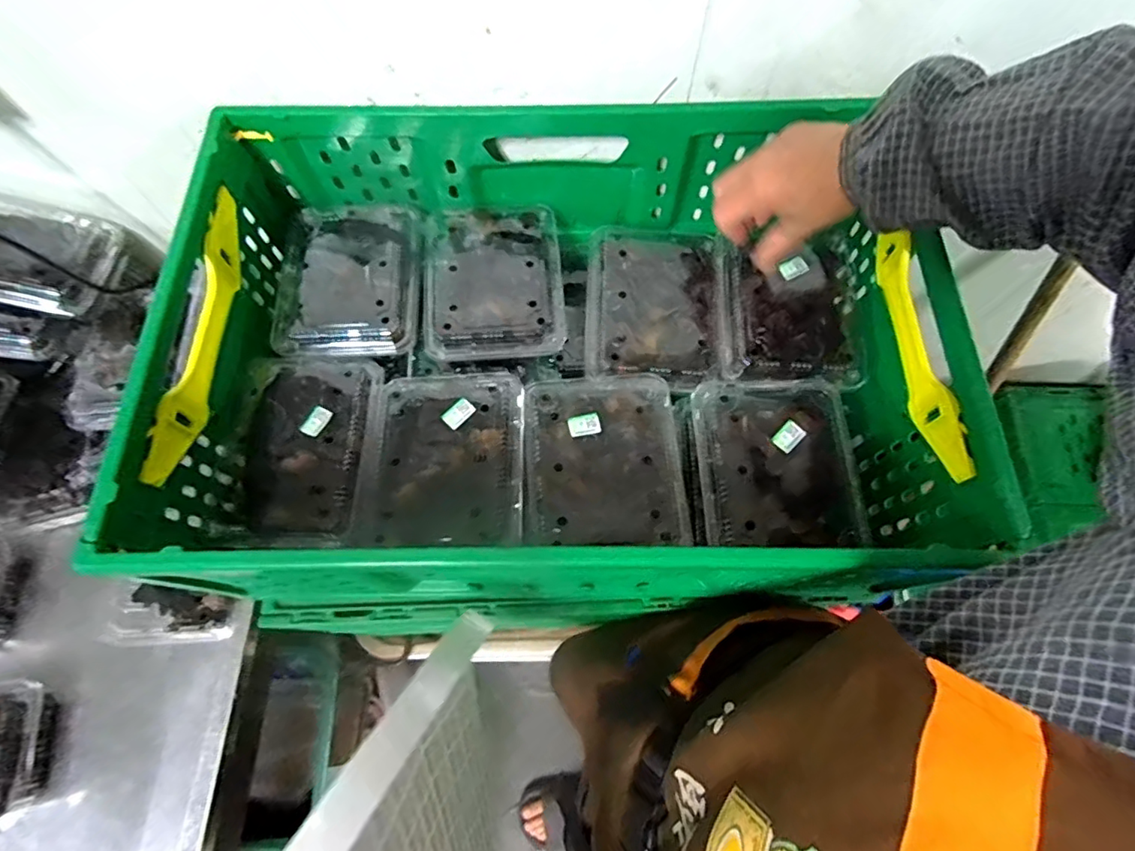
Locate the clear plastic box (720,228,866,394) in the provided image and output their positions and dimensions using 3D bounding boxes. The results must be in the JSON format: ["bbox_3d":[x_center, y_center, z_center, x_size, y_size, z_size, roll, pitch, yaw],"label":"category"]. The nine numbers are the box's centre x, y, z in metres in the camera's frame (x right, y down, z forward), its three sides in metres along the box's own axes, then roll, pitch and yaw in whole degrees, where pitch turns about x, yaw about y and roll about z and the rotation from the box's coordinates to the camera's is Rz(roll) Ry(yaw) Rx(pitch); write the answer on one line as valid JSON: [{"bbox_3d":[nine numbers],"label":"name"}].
[{"bbox_3d":[0.214,-0.113,0.541,0.135,0.042,0.160,5,67,1],"label":"clear plastic box"}]

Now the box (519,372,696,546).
[{"bbox_3d":[0.030,0.026,0.485,0.138,0.043,0.155,-1,67,-1],"label":"box"}]

